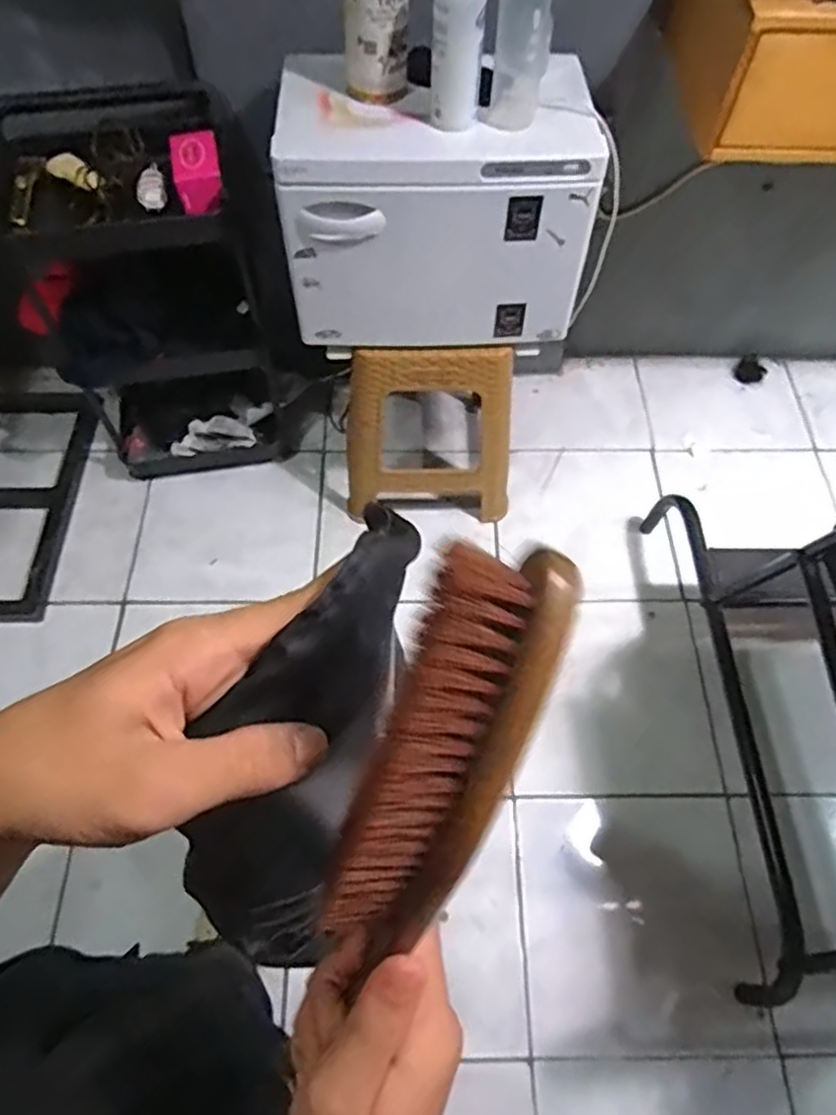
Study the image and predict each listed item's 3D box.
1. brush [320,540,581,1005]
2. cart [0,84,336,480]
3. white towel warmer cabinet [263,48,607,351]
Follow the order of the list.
[{"bbox_3d":[0.005,0.071,0.206,0.038,0.154,0.028,23,22,11],"label":"brush"},{"bbox_3d":[-0.492,-0.509,1.387,0.510,0.636,0.365,-22,65,-11],"label":"cart"},{"bbox_3d":[0.026,-0.558,1.107,0.455,0.302,0.275,-2,63,-1],"label":"white towel warmer cabinet"}]

